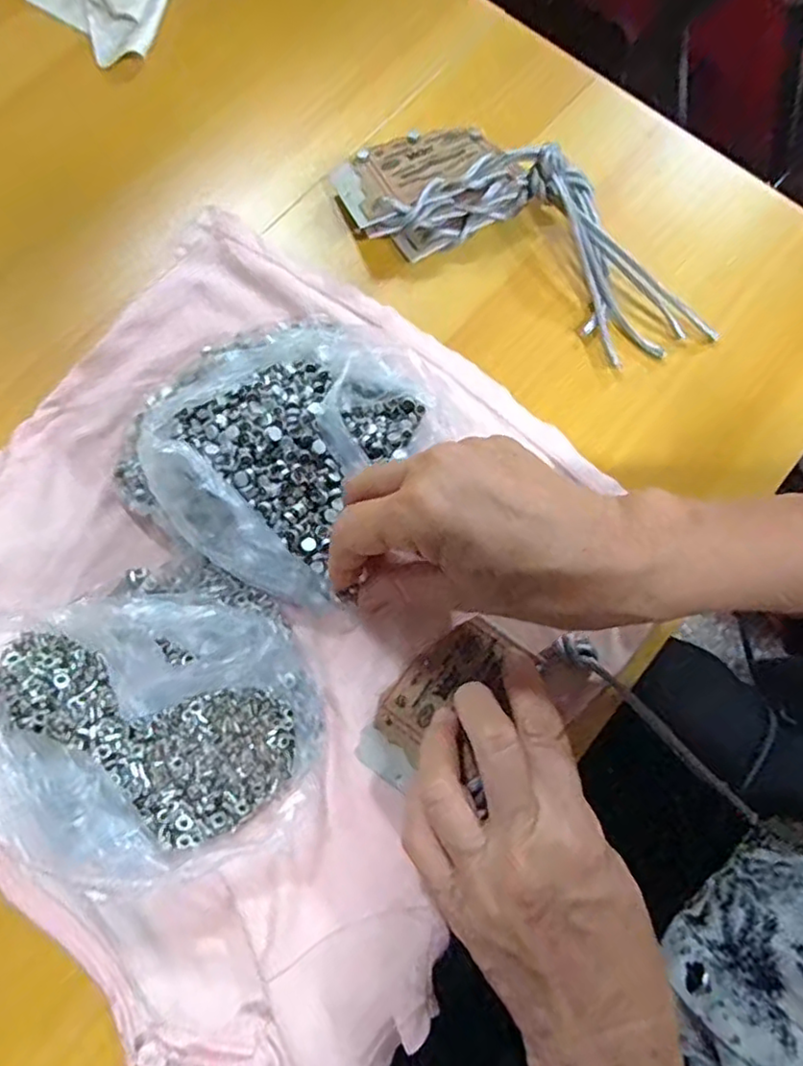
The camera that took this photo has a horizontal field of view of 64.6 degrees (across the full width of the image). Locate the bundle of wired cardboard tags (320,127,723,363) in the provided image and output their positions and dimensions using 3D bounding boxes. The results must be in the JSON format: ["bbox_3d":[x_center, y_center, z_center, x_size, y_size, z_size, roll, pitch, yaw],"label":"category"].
[{"bbox_3d":[0.068,-0.164,0.338,0.206,0.031,0.086,27,77,5],"label":"bundle of wired cardboard tags"}]

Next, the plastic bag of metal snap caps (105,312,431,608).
[{"bbox_3d":[-0.065,-0.049,0.298,0.126,0.036,0.130,24,76,4],"label":"plastic bag of metal snap caps"}]

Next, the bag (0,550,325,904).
[{"bbox_3d":[-0.108,0.079,0.269,0.134,0.033,0.132,-23,77,-7],"label":"bag"}]

